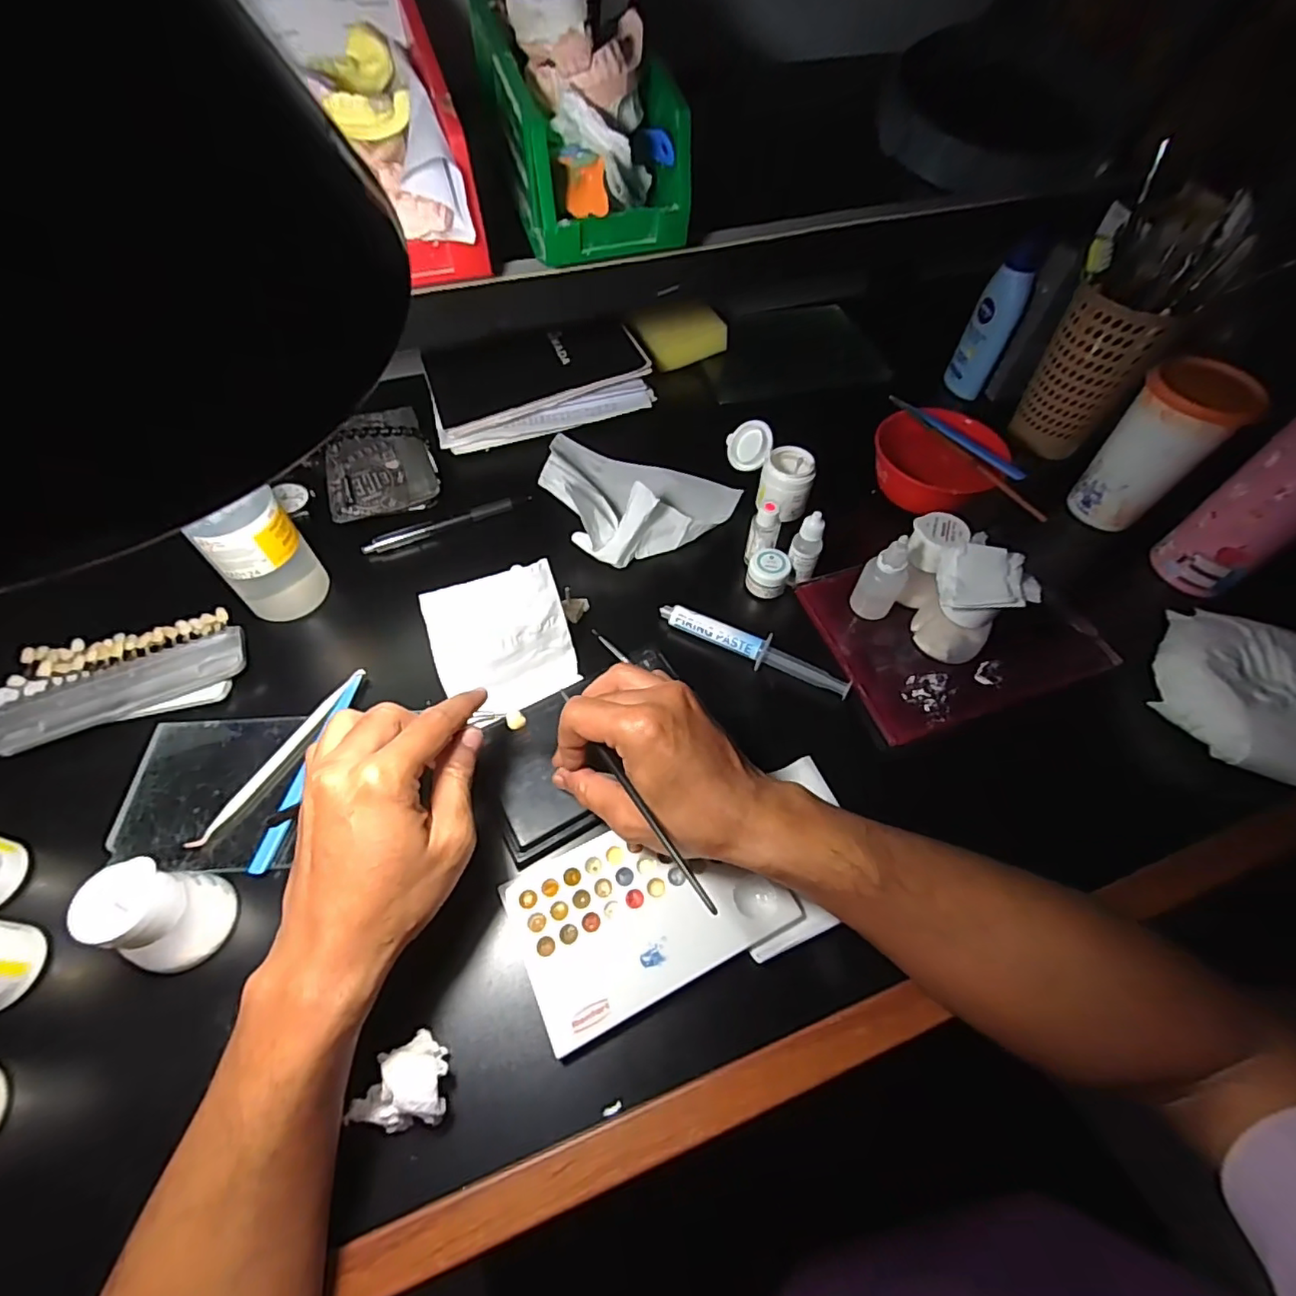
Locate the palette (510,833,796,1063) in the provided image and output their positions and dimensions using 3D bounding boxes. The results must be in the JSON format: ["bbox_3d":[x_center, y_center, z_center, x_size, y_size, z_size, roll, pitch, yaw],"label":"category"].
[{"bbox_3d":[0.000,0.148,0.338,0.145,0.008,0.093,-23,63,-14],"label":"palette"}]

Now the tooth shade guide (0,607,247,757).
[{"bbox_3d":[-0.370,0.018,0.409,0.156,0.014,0.085,-15,59,-11],"label":"tooth shade guide"}]

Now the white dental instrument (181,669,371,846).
[{"bbox_3d":[-0.242,0.069,0.389,0.011,0.006,0.141,27,61,14],"label":"white dental instrument"}]

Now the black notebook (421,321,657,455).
[{"bbox_3d":[-0.116,-0.283,0.597,0.209,0.034,0.150,-15,59,-11],"label":"black notebook"}]

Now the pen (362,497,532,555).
[{"bbox_3d":[-0.175,-0.112,0.512,0.144,0.012,0.016,-21,61,-15],"label":"pen"}]

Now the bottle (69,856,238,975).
[{"bbox_3d":[-0.258,0.142,0.309,0.038,0.064,0.044,-17,60,-13],"label":"bottle"}]

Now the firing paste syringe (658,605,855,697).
[{"bbox_3d":[0.078,-0.001,0.436,0.148,0.013,0.021,22,60,12],"label":"firing paste syringe"}]

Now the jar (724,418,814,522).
[{"bbox_3d":[0.109,-0.157,0.518,0.045,0.048,0.095,-21,61,-15],"label":"jar"}]

